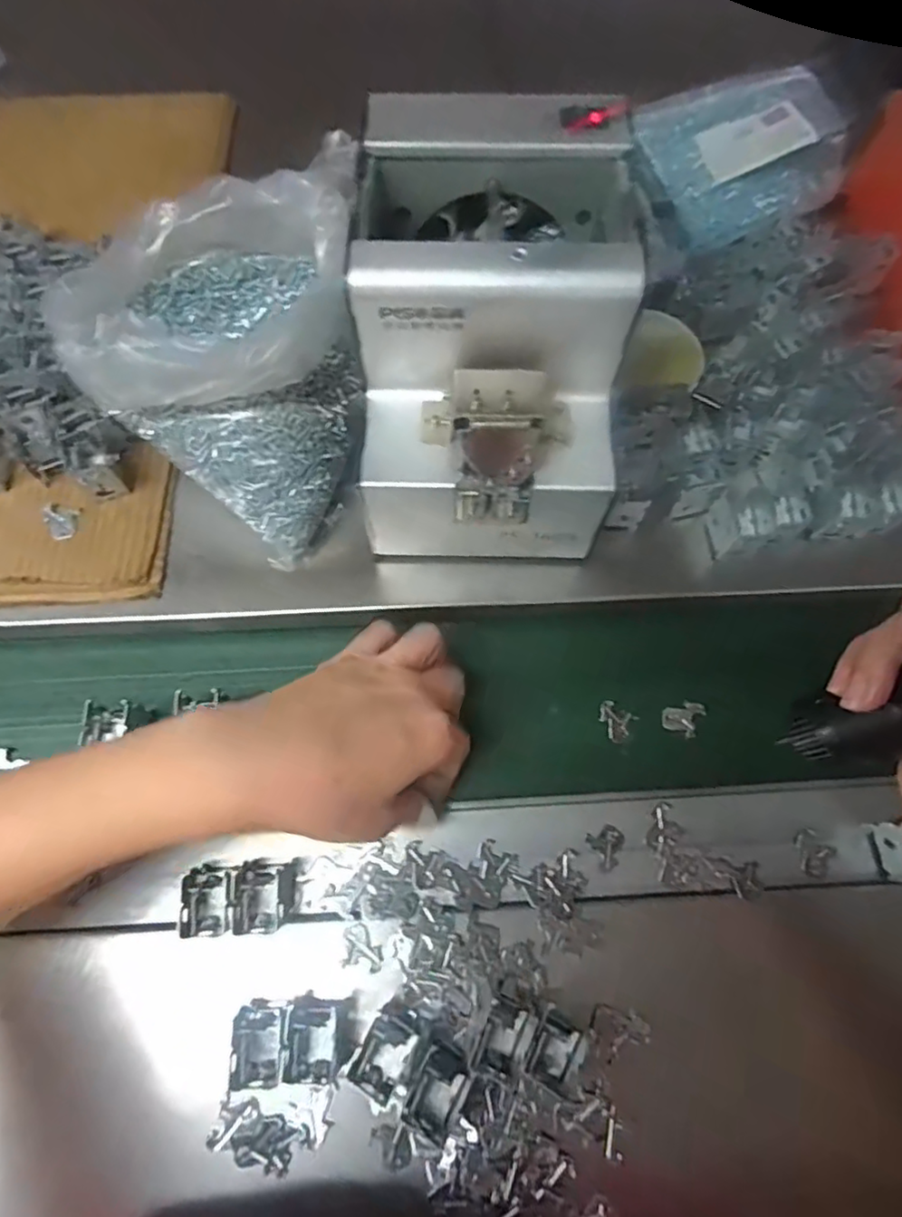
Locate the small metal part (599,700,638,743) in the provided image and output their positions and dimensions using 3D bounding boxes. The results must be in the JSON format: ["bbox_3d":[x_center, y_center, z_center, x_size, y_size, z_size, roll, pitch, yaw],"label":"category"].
[{"bbox_3d":[0.096,0.067,0.360,0.021,0.009,0.020,26,71,8],"label":"small metal part"}]

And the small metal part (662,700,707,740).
[{"bbox_3d":[0.136,0.063,0.360,0.021,0.004,0.021,28,72,9],"label":"small metal part"}]

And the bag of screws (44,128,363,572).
[{"bbox_3d":[-0.117,-0.142,0.346,0.139,0.100,0.170,23,71,7],"label":"bag of screws"}]

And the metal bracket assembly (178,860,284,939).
[{"bbox_3d":[-0.108,0.146,0.310,0.047,0.032,0.032,-3,70,-2],"label":"metal bracket assembly"}]

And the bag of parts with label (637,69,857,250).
[{"bbox_3d":[0.211,-0.335,0.444,0.137,0.033,0.147,-15,70,-6],"label":"bag of parts with label"}]

